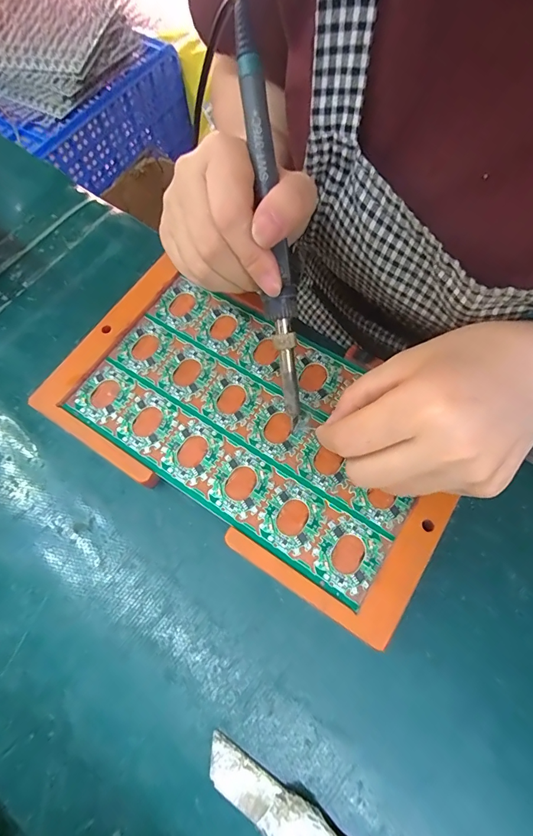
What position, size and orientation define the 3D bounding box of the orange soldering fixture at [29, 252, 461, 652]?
[{"bbox_3d":[-0.009,-0.001,0.234,0.236,0.008,0.132,31,73,13],"label":"orange soldering fixture"}]

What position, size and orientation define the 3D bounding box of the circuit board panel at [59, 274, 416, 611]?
[{"bbox_3d":[-0.008,-0.003,0.236,0.203,0.005,0.119,31,73,13],"label":"circuit board panel"}]

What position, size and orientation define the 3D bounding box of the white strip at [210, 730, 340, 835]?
[{"bbox_3d":[0.015,0.181,0.172,0.099,0.008,0.021,32,74,13],"label":"white strip"}]

